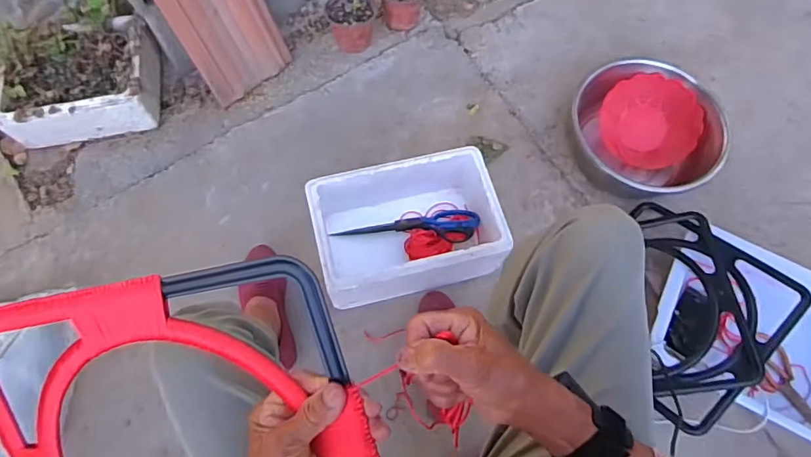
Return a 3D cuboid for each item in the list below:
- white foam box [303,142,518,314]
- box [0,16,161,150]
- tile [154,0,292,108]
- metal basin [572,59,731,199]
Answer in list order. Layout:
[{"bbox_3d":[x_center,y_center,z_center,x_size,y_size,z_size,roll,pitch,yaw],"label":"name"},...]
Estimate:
[{"bbox_3d":[0.005,0.010,0.977,0.330,0.165,0.237,-12,71,-6],"label":"white foam box"},{"bbox_3d":[-0.713,-0.328,1.128,0.310,0.120,0.243,-8,70,-5],"label":"box"},{"bbox_3d":[-0.386,-0.446,1.075,0.198,0.325,0.019,-38,47,-14],"label":"tile"},{"bbox_3d":[0.488,-0.189,1.071,0.309,0.133,0.278,39,73,11],"label":"metal basin"}]

